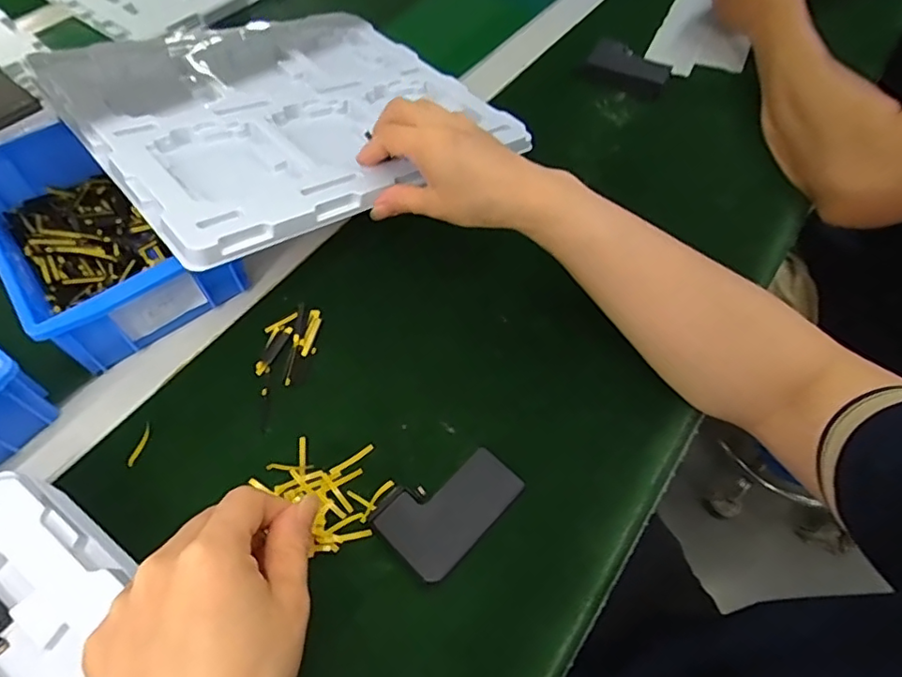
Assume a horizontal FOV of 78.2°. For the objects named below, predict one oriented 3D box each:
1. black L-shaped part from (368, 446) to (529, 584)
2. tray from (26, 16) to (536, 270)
[{"bbox_3d":[-0.001,0.097,0.329,0.079,0.008,0.054,-38,67,-25],"label":"black L-shaped part"},{"bbox_3d":[-0.140,-0.201,0.475,0.319,0.015,0.289,-32,61,-34],"label":"tray"}]

